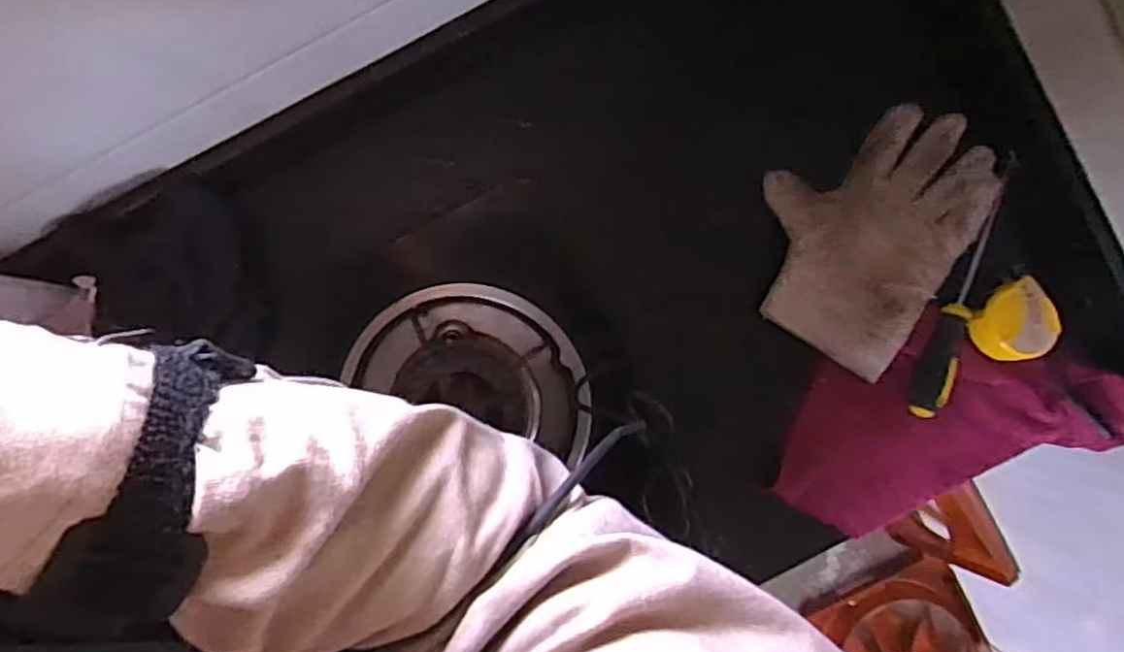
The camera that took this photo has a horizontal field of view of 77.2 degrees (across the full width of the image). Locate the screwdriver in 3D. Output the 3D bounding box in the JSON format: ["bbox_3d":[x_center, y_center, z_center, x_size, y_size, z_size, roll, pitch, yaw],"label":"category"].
[{"bbox_3d":[0.368,-0.033,0.640,0.031,0.027,0.243,18,92,-1],"label":"screwdriver"}]

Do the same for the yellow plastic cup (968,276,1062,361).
[{"bbox_3d":[0.411,-0.002,0.639,0.070,0.053,0.064,0,92,0],"label":"yellow plastic cup"}]

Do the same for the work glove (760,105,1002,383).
[{"bbox_3d":[0.276,-0.088,0.639,0.170,0.029,0.220,33,92,-1],"label":"work glove"}]

